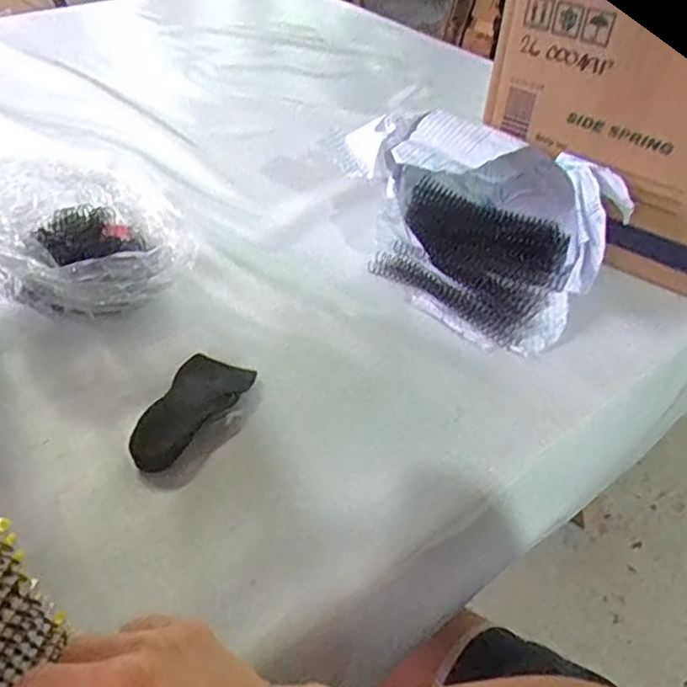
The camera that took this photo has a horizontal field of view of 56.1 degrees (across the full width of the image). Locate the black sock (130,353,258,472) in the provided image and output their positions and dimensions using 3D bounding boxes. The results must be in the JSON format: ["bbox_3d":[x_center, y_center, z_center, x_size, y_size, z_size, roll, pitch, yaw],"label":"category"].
[{"bbox_3d":[-0.125,0.048,0.506,0.052,0.018,0.115,25,47,23],"label":"black sock"}]

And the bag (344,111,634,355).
[{"bbox_3d":[0.113,-0.126,0.632,0.274,0.119,0.180,29,49,26],"label":"bag"}]

